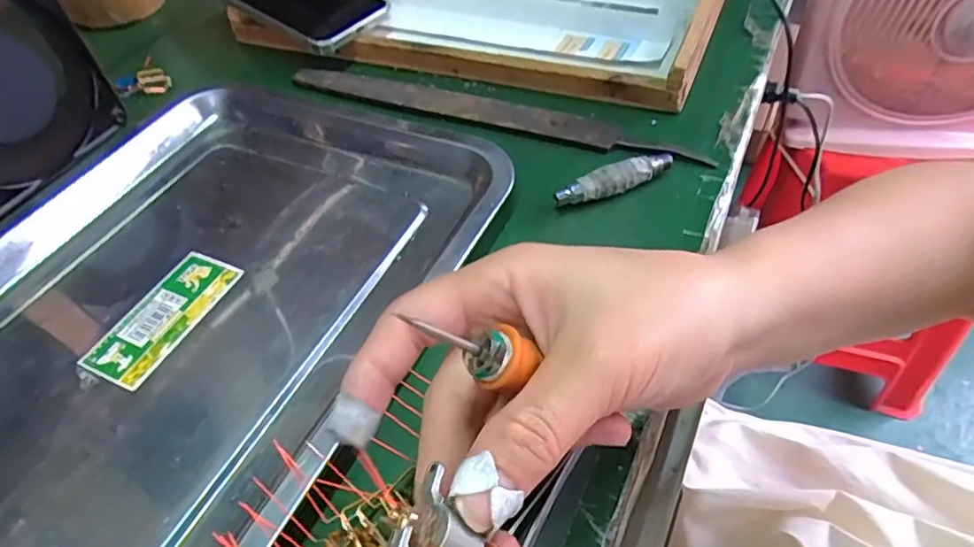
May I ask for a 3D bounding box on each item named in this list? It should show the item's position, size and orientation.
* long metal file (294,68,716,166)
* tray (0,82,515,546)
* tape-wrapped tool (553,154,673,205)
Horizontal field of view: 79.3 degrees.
[{"bbox_3d":[-0.007,-0.111,0.391,0.296,0.005,0.025,18,54,19],"label":"long metal file"},{"bbox_3d":[-0.181,0.019,0.302,0.290,0.029,0.342,18,54,19],"label":"tray"},{"bbox_3d":[0.073,-0.053,0.330,0.071,0.016,0.012,-22,51,-13],"label":"tape-wrapped tool"}]

